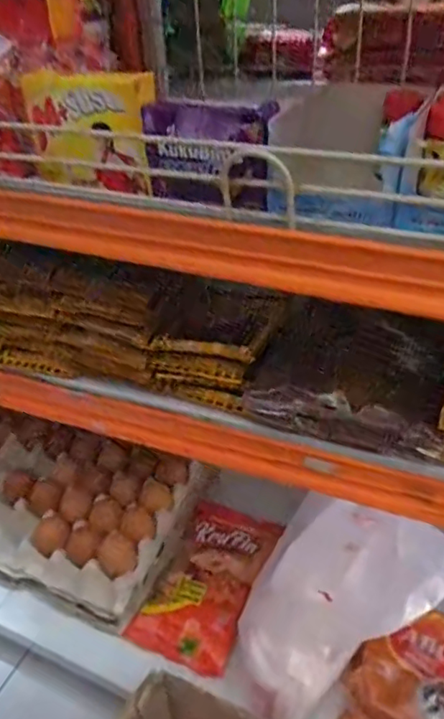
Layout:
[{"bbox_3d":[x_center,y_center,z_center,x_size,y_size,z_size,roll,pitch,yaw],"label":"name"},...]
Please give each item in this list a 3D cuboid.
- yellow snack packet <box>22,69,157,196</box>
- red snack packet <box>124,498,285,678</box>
[{"bbox_3d":[-0.090,-0.155,0.385,0.101,0.071,0.025,17,41,26],"label":"yellow snack packet"},{"bbox_3d":[-0.014,0.266,0.695,0.119,0.043,0.206,13,39,23],"label":"red snack packet"}]

